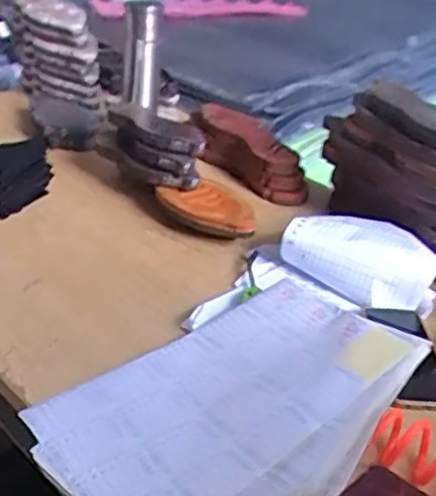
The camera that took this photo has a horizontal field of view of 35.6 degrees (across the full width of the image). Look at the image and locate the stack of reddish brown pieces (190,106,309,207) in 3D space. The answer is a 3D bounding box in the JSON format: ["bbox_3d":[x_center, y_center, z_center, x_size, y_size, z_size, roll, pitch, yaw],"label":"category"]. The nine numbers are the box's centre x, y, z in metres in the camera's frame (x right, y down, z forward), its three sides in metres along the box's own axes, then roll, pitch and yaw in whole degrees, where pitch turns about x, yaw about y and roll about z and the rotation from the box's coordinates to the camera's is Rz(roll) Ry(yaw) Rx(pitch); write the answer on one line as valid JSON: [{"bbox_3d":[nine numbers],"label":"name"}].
[{"bbox_3d":[0.060,-0.164,1.160,0.088,0.081,0.264,-14,42,-33],"label":"stack of reddish brown pieces"}]

